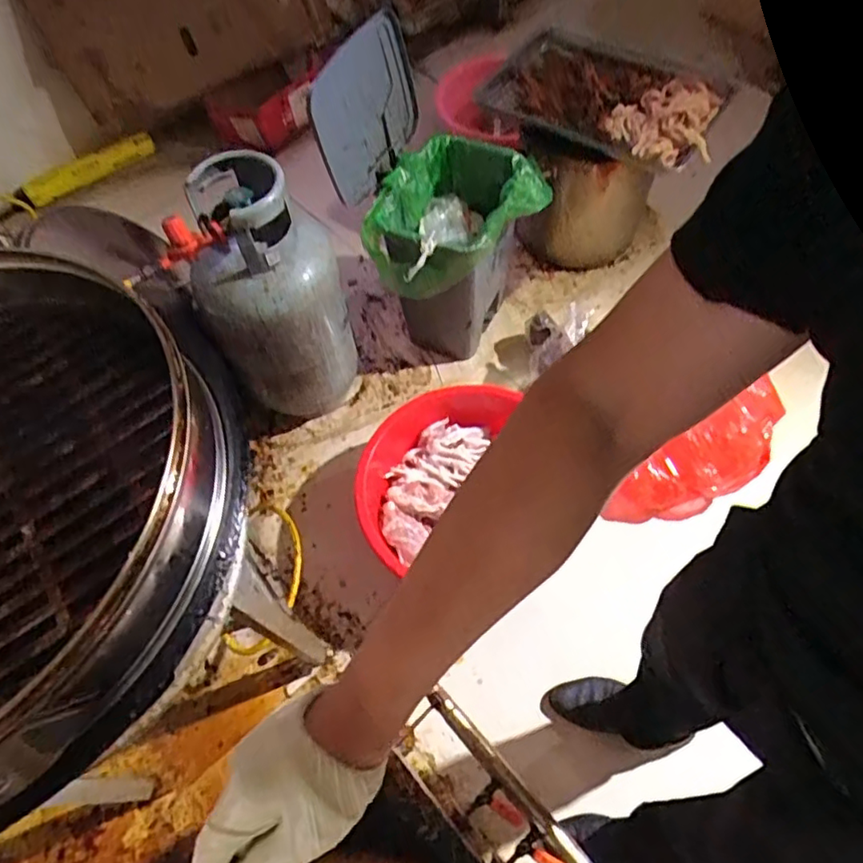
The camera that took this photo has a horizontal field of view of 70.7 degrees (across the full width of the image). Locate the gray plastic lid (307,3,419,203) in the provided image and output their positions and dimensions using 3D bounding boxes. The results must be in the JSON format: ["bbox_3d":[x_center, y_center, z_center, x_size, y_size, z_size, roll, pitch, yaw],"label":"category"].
[{"bbox_3d":[-0.136,-0.689,1.352,0.036,0.347,0.434,20,63,15],"label":"gray plastic lid"}]

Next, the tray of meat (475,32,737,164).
[{"bbox_3d":[0.447,-0.882,1.614,0.623,0.098,0.336,34,67,21],"label":"tray of meat"}]

